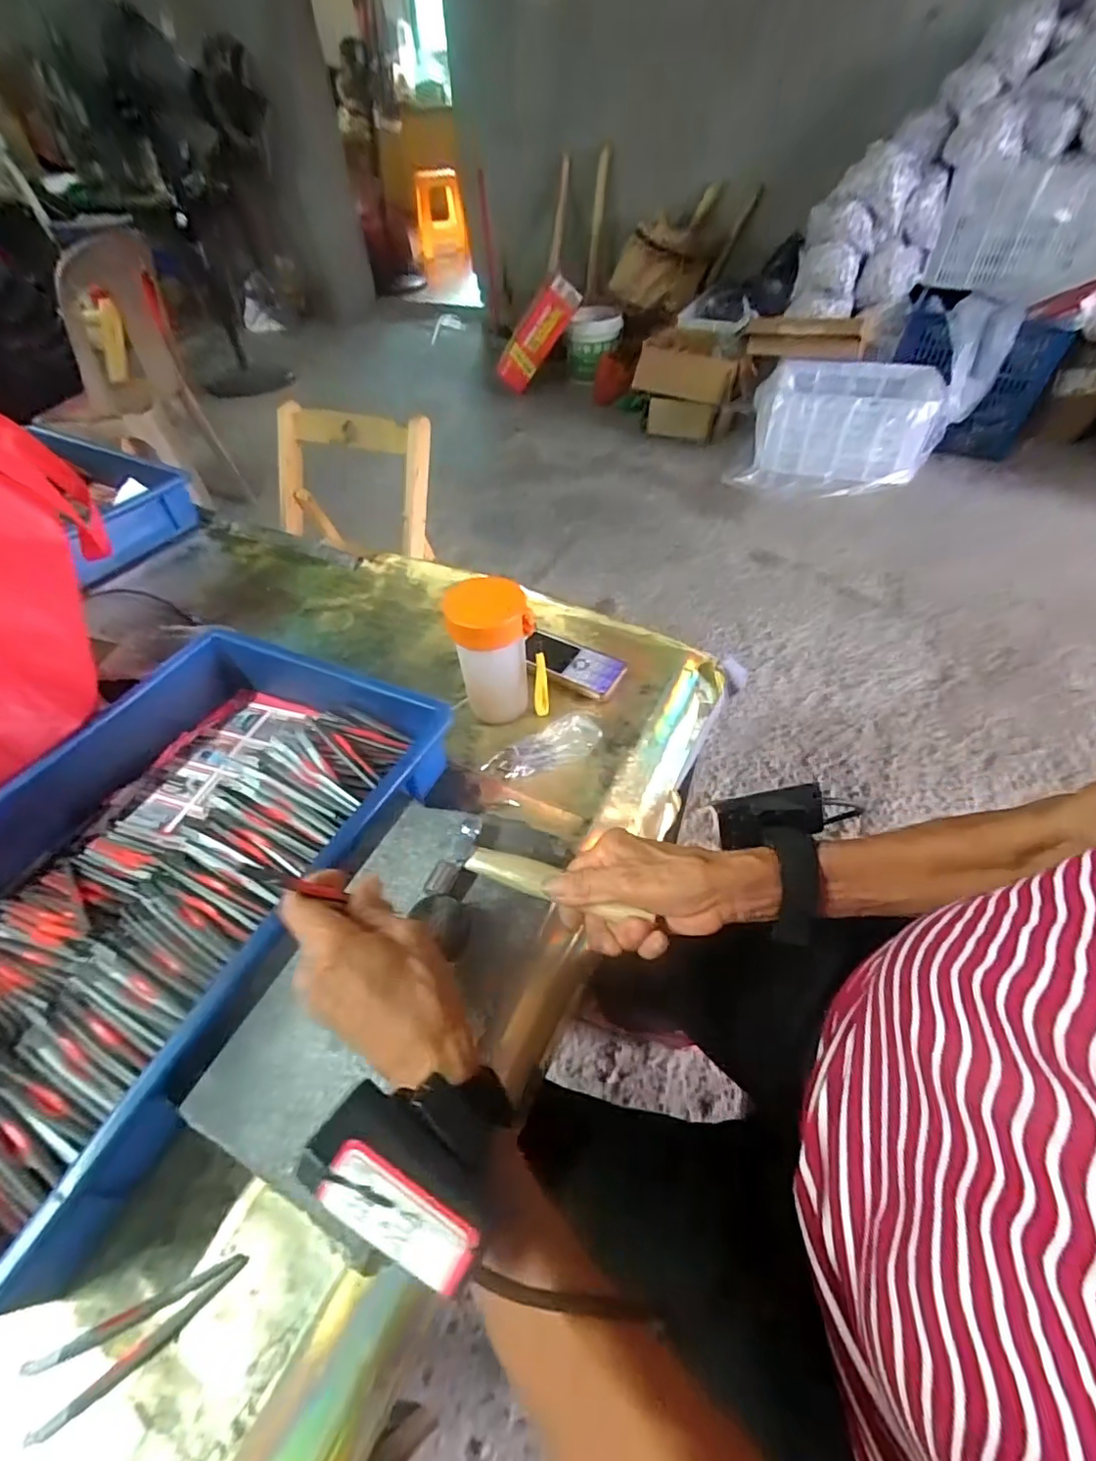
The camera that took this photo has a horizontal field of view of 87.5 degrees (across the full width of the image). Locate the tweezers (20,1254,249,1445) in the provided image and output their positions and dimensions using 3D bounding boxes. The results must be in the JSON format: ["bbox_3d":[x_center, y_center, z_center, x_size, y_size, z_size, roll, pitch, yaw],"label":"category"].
[{"bbox_3d":[-0.207,0.308,0.289,0.099,0.010,0.031,-22,51,-15],"label":"tweezers"}]

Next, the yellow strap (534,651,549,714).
[{"bbox_3d":[-0.007,-0.044,0.545,0.014,0.075,0.010,0,49,4],"label":"yellow strap"}]

